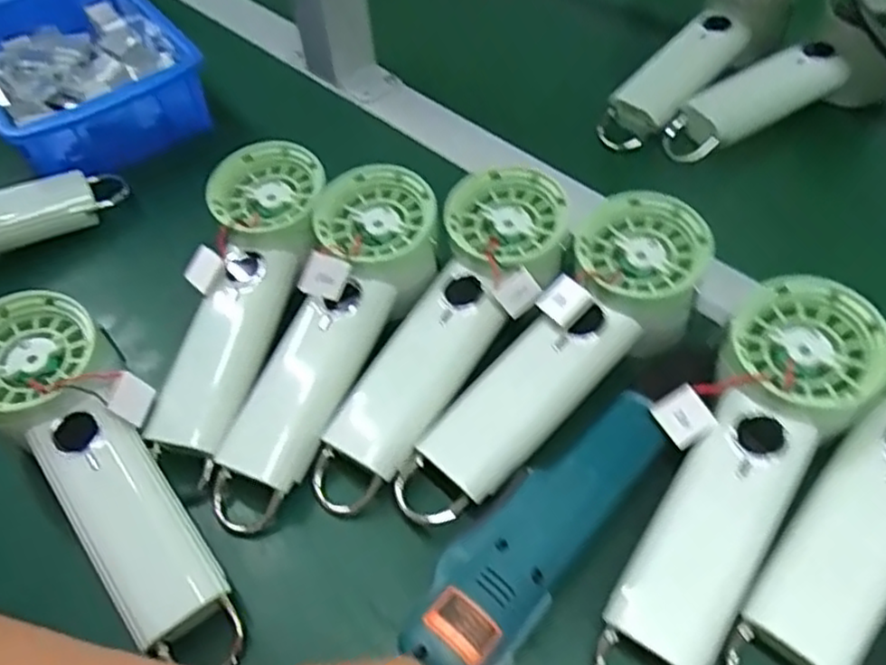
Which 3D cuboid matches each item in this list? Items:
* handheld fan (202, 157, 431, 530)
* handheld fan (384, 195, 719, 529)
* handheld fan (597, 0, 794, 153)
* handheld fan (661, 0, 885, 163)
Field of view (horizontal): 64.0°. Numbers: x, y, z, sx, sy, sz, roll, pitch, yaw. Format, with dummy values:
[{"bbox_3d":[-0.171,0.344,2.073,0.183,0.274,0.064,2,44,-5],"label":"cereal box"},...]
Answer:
[{"bbox_3d":[-0.057,0.001,0.349,0.058,0.041,0.193,17,69,18],"label":"handheld fan"},{"bbox_3d":[0.057,0.013,0.333,0.062,0.034,0.196,37,77,29],"label":"handheld fan"},{"bbox_3d":[0.178,-0.196,0.503,0.181,0.046,0.051,-44,59,-7],"label":"handheld fan"},{"bbox_3d":[0.233,-0.177,0.474,0.177,0.066,0.064,-30,55,-17],"label":"handheld fan"}]

